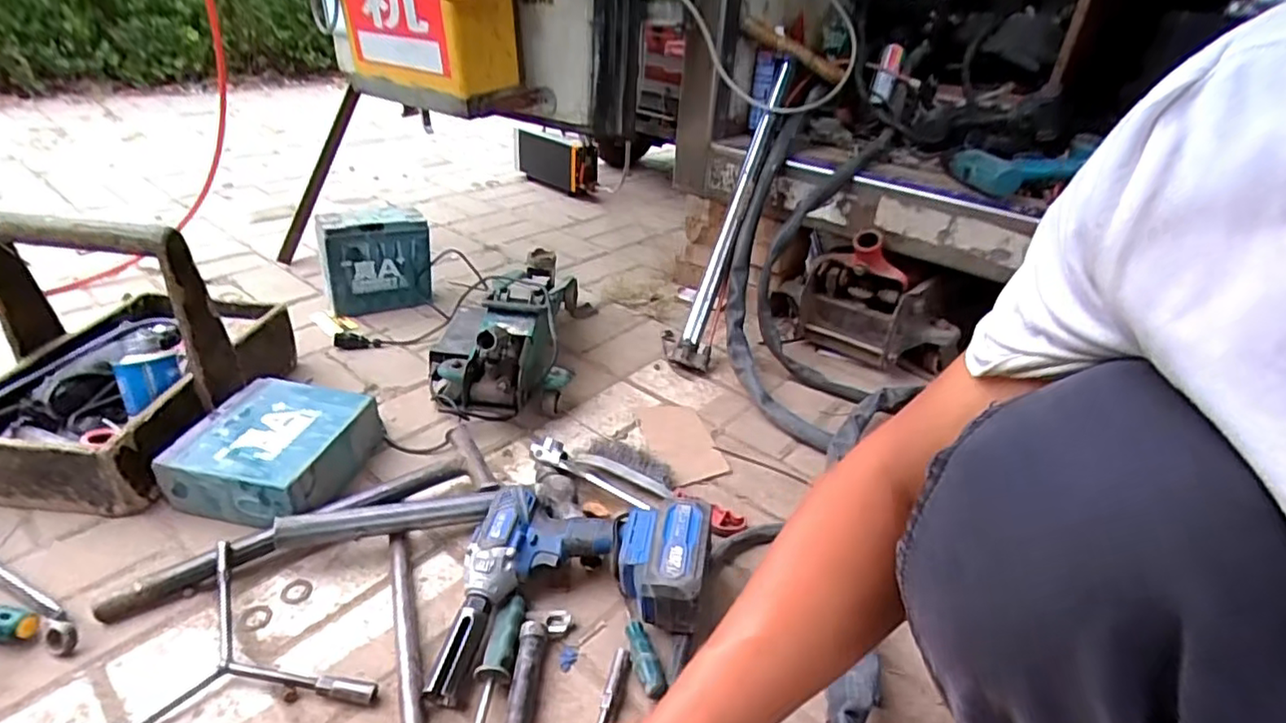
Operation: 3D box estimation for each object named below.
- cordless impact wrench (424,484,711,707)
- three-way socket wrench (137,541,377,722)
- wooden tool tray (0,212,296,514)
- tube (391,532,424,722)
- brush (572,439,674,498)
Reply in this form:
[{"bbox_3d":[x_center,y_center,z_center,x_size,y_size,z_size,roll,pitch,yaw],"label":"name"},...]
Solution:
[{"bbox_3d":[-0.063,0.220,0.608,0.234,0.102,0.208,9,31,7],"label":"cordless impact wrench"},{"bbox_3d":[-0.369,0.247,0.571,0.229,0.036,0.191,-8,33,-21],"label":"three-way socket wrench"},{"bbox_3d":[-0.645,-0.039,0.784,0.246,0.274,0.343,6,30,2],"label":"wooden tool tray"},{"bbox_3d":[-0.215,0.268,0.578,0.019,0.025,0.286,-7,33,-20],"label":"tube"},{"bbox_3d":[-0.022,0.135,0.811,0.129,0.036,0.051,13,31,13],"label":"brush"}]

